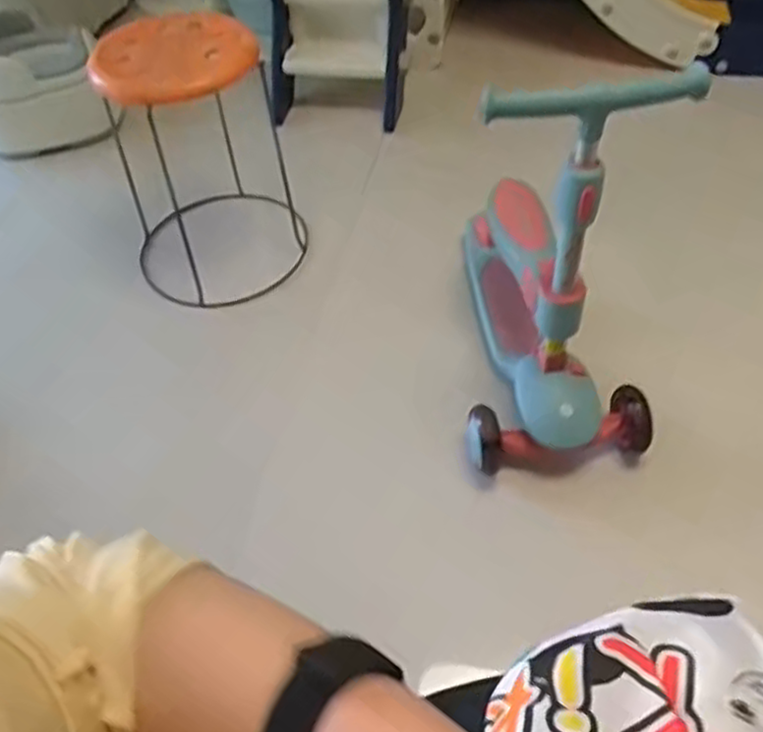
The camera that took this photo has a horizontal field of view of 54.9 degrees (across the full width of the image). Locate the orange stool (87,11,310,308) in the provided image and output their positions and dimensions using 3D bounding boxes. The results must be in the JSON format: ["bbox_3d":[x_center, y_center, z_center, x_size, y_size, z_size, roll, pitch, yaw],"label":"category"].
[{"bbox_3d":[-0.300,-0.353,1.287,0.280,0.448,0.263,-9,50,-3],"label":"orange stool"}]

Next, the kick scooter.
[{"bbox_3d":[0.257,-0.203,1.043,0.255,0.534,0.469,-2,50,3],"label":"kick scooter"}]

